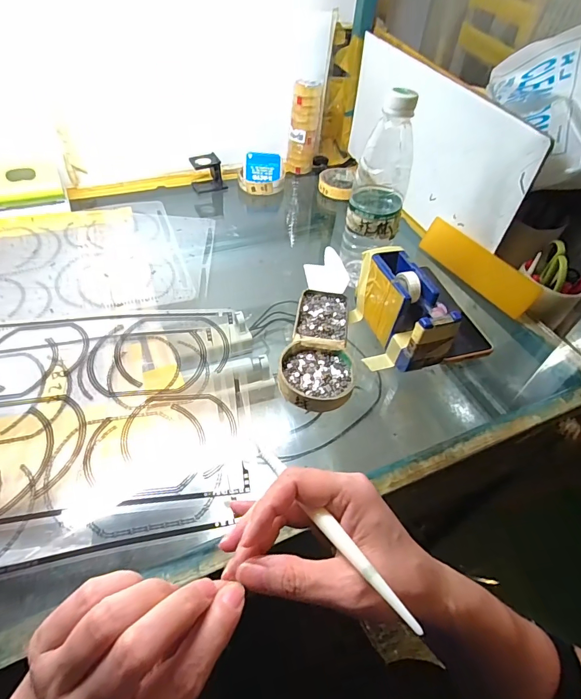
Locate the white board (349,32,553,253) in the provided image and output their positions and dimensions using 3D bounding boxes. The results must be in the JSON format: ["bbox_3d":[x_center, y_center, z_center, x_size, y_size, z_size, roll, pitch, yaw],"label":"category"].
[{"bbox_3d":[0.203,-0.318,0.619,0.013,0.186,0.411,-14,52,-17],"label":"white board"}]

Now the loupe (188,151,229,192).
[{"bbox_3d":[-0.142,-0.304,0.684,0.052,0.049,0.032,-15,51,-19],"label":"loupe"}]

